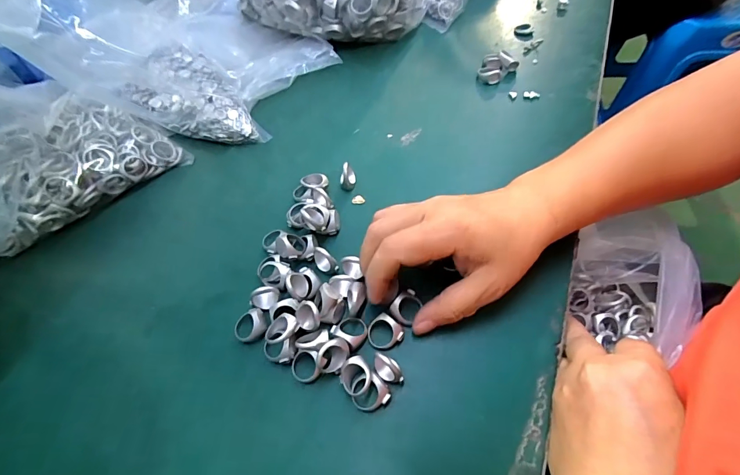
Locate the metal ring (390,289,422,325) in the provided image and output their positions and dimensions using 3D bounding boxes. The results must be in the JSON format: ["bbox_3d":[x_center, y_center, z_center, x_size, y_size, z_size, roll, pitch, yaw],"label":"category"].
[{"bbox_3d":[0.025,0.046,0.264,0.018,0.007,0.023,28,62,20],"label":"metal ring"}]

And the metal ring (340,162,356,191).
[{"bbox_3d":[-0.019,-0.052,0.332,0.014,0.018,0.016,-9,56,-3],"label":"metal ring"}]

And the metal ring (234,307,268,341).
[{"bbox_3d":[-0.082,0.060,0.266,0.023,0.007,0.021,-2,56,2],"label":"metal ring"}]

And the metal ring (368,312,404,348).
[{"bbox_3d":[0.009,0.062,0.255,0.022,0.010,0.020,-2,56,2],"label":"metal ring"}]

